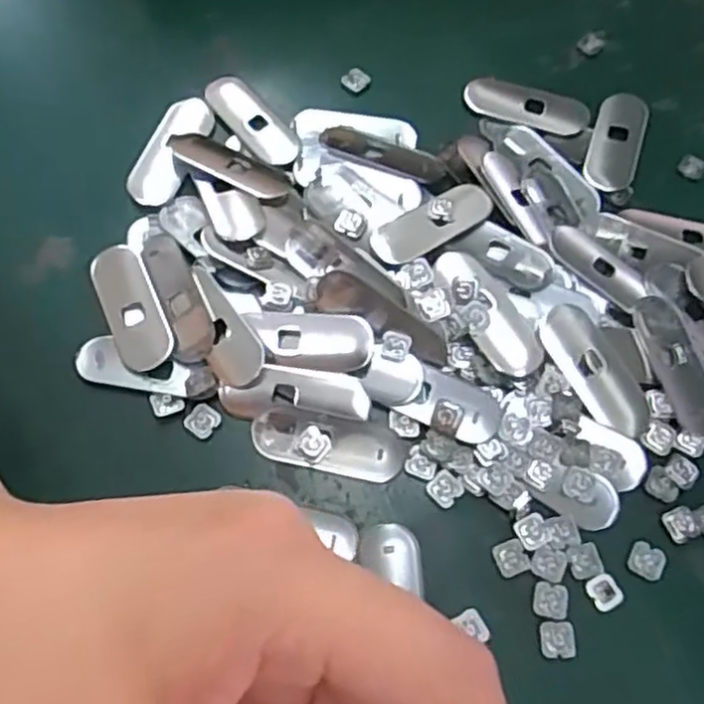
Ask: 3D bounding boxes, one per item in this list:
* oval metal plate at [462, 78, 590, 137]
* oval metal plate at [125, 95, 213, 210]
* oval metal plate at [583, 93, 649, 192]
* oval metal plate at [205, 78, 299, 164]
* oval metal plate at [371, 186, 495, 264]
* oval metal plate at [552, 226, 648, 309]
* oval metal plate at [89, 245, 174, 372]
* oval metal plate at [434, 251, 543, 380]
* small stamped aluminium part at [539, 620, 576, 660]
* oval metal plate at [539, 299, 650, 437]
[{"bbox_3d":[0.071,-0.101,0.296,0.050,0.004,0.019,16,68,6],"label":"oval metal plate"},{"bbox_3d":[-0.070,-0.079,0.282,0.018,0.004,0.051,19,68,7],"label":"oval metal plate"},{"bbox_3d":[0.106,-0.084,0.291,0.020,0.004,0.048,19,68,7],"label":"oval metal plate"},{"bbox_3d":[-0.040,-0.093,0.289,0.017,0.004,0.045,-43,74,-16],"label":"oval metal plate"},{"bbox_3d":[0.030,-0.047,0.267,0.048,0.004,0.018,-28,71,-12],"label":"oval metal plate"},{"bbox_3d":[0.089,-0.032,0.263,0.038,0.006,0.017,40,72,14],"label":"oval metal plate"},{"bbox_3d":[-0.078,-0.017,0.256,0.019,0.004,0.051,-24,70,-10],"label":"oval metal plate"},{"bbox_3d":[0.046,-0.013,0.251,0.016,0.005,0.051,-36,76,-4],"label":"oval metal plate"},{"bbox_3d":[0.062,0.086,0.218,0.010,0.004,0.010,-2,67,-2],"label":"small stamped aluminium part"},{"bbox_3d":[0.083,0.006,0.246,0.021,0.004,0.050,-35,86,-14],"label":"oval metal plate"}]

